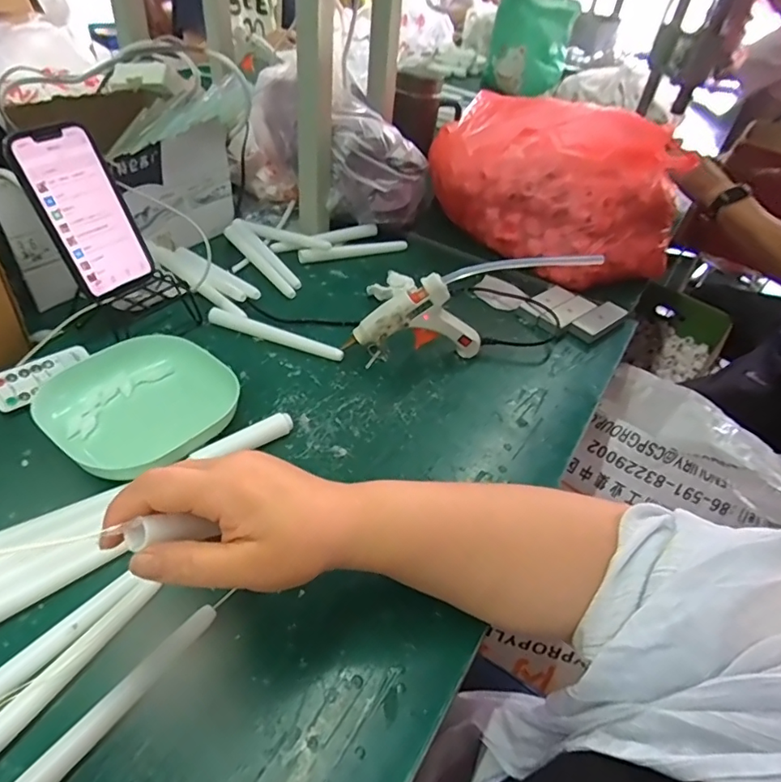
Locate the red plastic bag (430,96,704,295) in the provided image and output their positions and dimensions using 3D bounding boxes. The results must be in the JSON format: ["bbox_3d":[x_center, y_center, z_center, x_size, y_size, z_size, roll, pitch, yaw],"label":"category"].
[{"bbox_3d":[0.211,-0.268,0.702,0.324,0.176,0.203,19,44,12],"label":"red plastic bag"}]

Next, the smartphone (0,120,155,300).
[{"bbox_3d":[-0.279,-0.165,0.485,0.007,0.144,0.073,12,41,41],"label":"smartphone"}]

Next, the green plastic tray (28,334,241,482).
[{"bbox_3d":[-0.210,0.009,0.449,0.132,0.030,0.136,32,48,24],"label":"green plastic tray"}]

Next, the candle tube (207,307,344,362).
[{"bbox_3d":[-0.121,-0.059,0.553,0.152,0.018,0.014,18,44,11],"label":"candle tube"}]

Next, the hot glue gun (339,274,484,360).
[{"bbox_3d":[0.027,-0.073,0.532,0.135,0.091,0.024,0,43,-8],"label":"hot glue gun"}]

